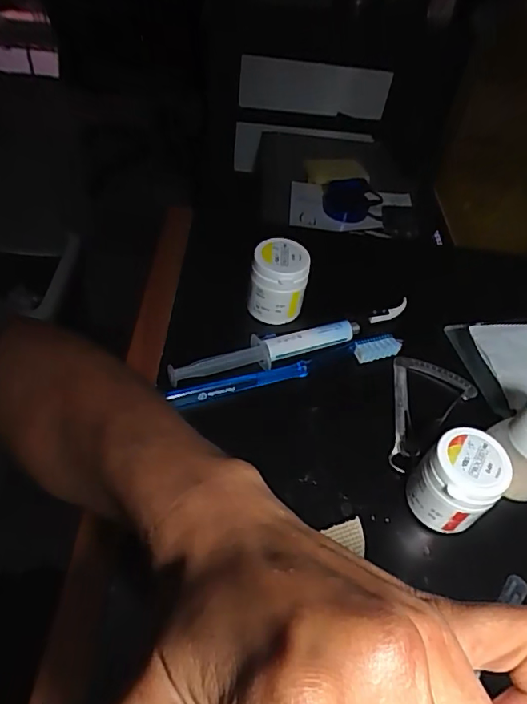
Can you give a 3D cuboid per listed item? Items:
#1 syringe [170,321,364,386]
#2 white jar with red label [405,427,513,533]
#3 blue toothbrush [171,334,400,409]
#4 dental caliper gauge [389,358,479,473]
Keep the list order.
[{"bbox_3d":[0.003,0.000,0.372,0.149,0.021,0.018,-15,54,-19],"label":"syringe"},{"bbox_3d":[0.114,0.075,0.299,0.044,0.049,0.041,4,50,-5],"label":"white jar with red label"},{"bbox_3d":[0.022,0.013,0.370,0.170,0.017,0.015,-13,54,-18],"label":"blue toothbrush"},{"bbox_3d":[0.105,0.035,0.365,0.102,0.006,0.057,-34,62,-30],"label":"dental caliper gauge"}]

